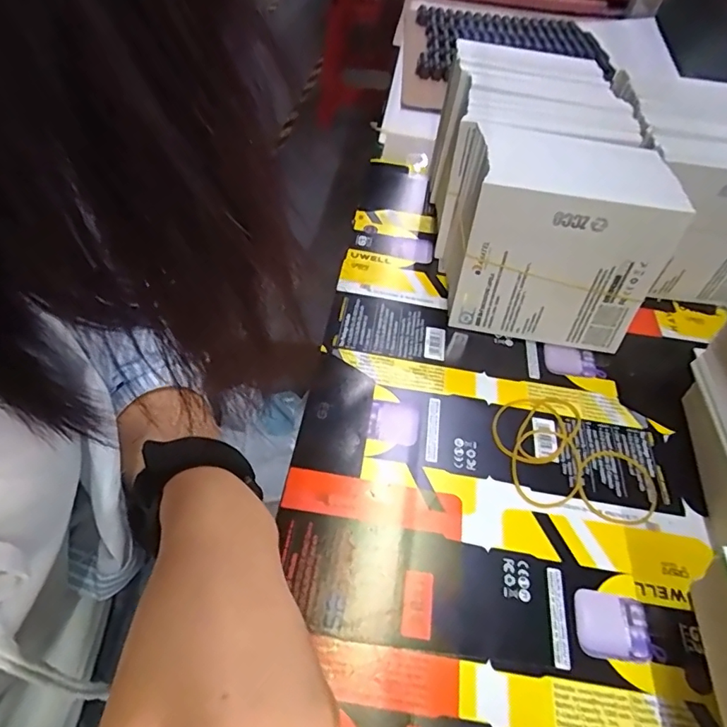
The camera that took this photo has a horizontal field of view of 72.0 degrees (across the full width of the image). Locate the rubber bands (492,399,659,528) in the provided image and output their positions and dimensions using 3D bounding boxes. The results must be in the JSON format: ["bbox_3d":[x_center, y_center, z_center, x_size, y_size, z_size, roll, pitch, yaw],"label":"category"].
[{"bbox_3d":[0.123,0.061,0.305,0.076,0.004,0.099,-27,58,-25],"label":"rubber bands"}]

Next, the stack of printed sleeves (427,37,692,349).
[{"bbox_3d":[0.129,-0.140,0.397,0.127,0.114,0.245,4,50,-3],"label":"stack of printed sleeves"}]

